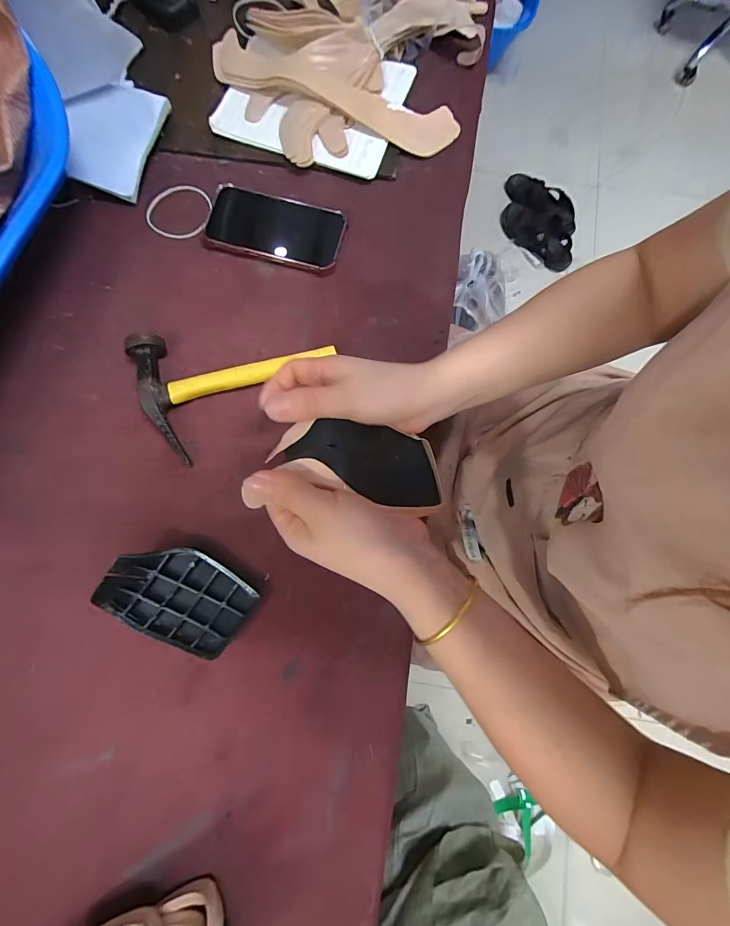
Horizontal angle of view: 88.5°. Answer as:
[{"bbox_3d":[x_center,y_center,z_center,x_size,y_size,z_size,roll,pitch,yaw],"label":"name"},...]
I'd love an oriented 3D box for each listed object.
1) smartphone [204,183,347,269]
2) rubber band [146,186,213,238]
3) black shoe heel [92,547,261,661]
[{"bbox_3d":[-0.099,-0.262,0.417,0.149,0.010,0.074,13,79,1],"label":"smartphone"},{"bbox_3d":[-0.212,-0.287,0.425,0.074,0.006,0.065,-13,80,-4],"label":"rubber band"},{"bbox_3d":[-0.166,0.121,0.336,0.119,0.033,0.076,25,80,3],"label":"black shoe heel"}]

